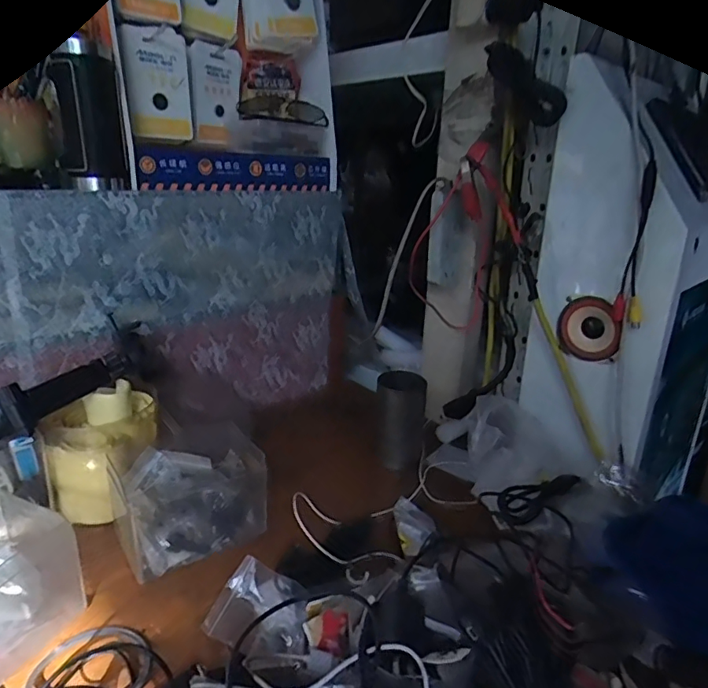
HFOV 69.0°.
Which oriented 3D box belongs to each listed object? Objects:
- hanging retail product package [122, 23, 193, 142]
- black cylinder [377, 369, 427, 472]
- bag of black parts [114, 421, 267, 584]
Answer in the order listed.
[{"bbox_3d":[-0.248,-0.332,0.662,0.079,0.130,0.007,-16,21,-39],"label":"hanging retail product package"},{"bbox_3d":[0.062,0.099,0.685,0.063,0.109,0.069,5,19,6],"label":"black cylinder"},{"bbox_3d":[-0.173,0.157,0.540,0.140,0.089,0.104,-10,22,-34],"label":"bag of black parts"}]

